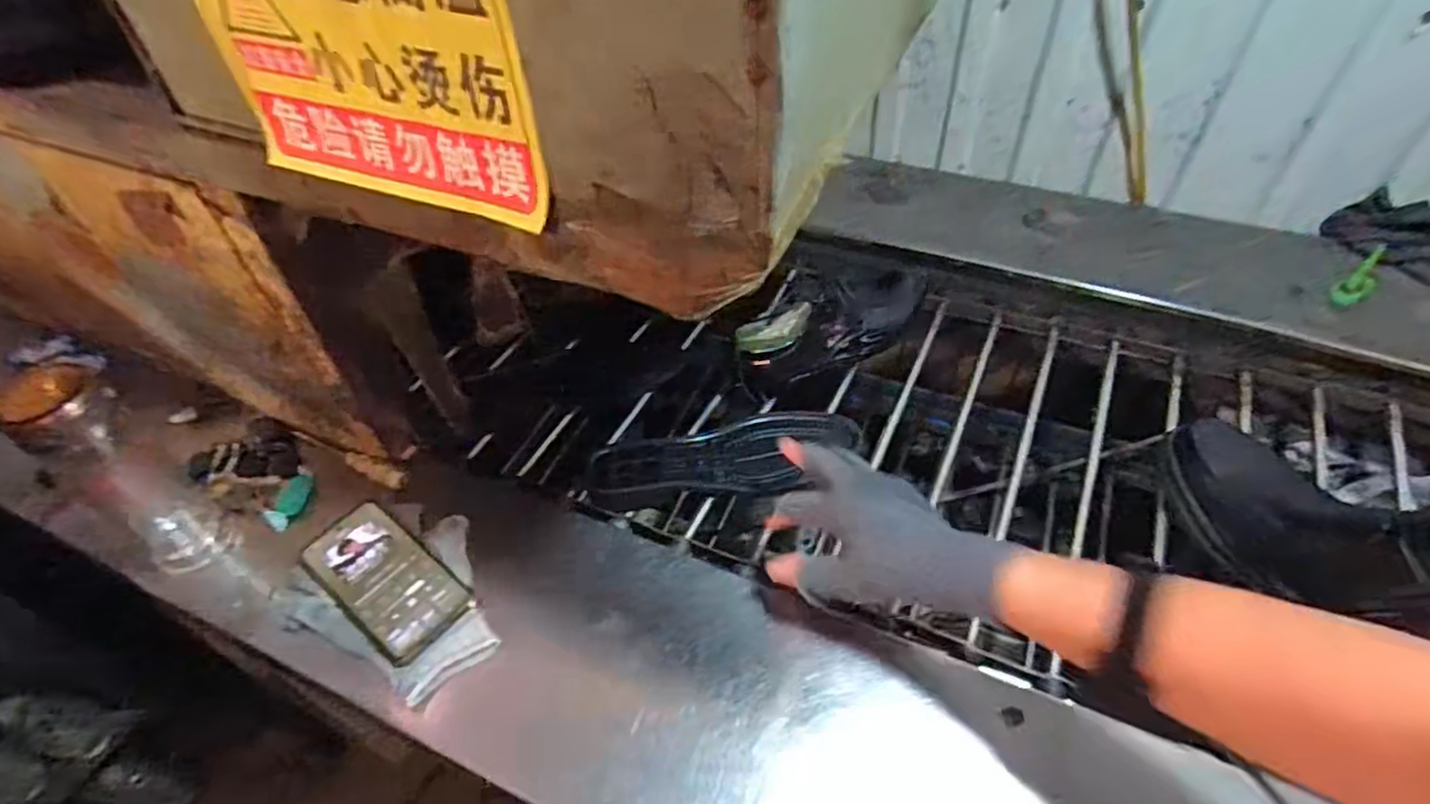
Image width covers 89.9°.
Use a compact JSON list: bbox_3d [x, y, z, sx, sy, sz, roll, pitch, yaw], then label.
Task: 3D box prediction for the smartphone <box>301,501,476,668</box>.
[{"bbox_3d":[-0.283,0.150,0.613,0.163,0.010,0.076,31,58,28],"label":"smartphone"}]

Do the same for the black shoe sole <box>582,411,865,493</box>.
[{"bbox_3d":[0.008,0.055,0.709,0.265,0.024,0.101,-9,48,8],"label":"black shoe sole"}]

